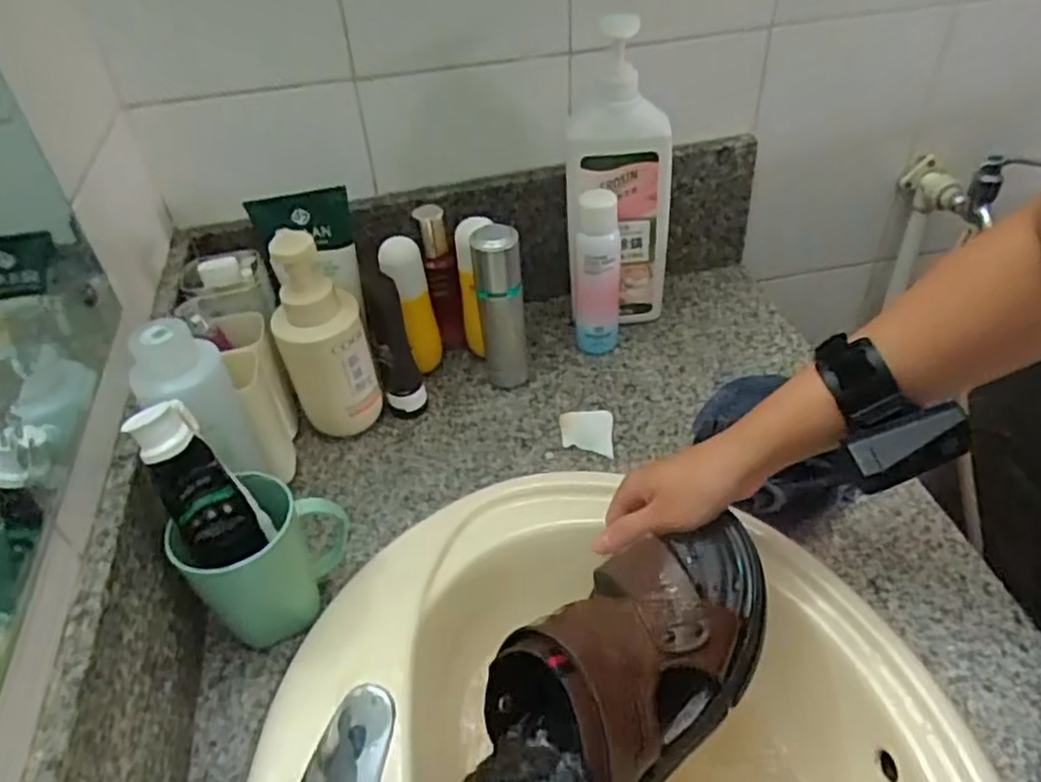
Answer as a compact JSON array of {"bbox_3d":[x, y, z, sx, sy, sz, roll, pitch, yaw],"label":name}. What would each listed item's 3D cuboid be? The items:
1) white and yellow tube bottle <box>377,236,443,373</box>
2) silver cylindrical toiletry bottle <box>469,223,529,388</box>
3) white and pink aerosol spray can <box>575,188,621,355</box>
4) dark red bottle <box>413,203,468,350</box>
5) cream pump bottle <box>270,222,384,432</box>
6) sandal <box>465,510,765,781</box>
[{"bbox_3d":[-0.101,-0.073,0.707,0.045,0.150,0.041,-13,43,-11],"label":"white and yellow tube bottle"},{"bbox_3d":[-0.018,-0.078,0.687,0.043,0.166,0.046,-2,43,2],"label":"silver cylindrical toiletry bottle"},{"bbox_3d":[0.076,-0.112,0.712,0.043,0.173,0.037,3,44,7],"label":"white and pink aerosol spray can"},{"bbox_3d":[-0.078,-0.107,0.728,0.028,0.161,0.030,-17,45,-13],"label":"dark red bottle"},{"bbox_3d":[-0.167,-0.038,0.639,0.073,0.198,0.061,-29,49,-25],"label":"cream pump bottle"},{"bbox_3d":[0.050,0.173,0.430,0.106,0.085,0.272,31,68,31],"label":"sandal"}]

